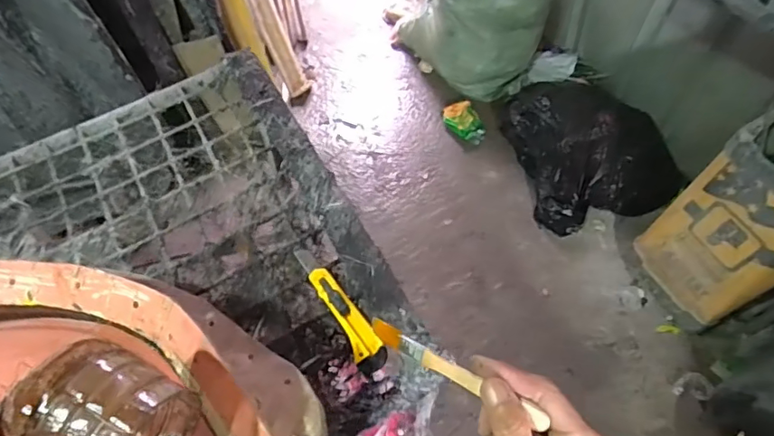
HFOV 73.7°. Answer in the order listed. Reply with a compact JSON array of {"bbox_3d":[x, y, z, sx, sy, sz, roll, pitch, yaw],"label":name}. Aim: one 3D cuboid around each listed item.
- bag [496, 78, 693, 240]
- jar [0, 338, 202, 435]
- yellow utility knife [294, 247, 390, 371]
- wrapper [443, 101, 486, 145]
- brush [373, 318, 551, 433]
[{"bbox_3d":[0.639,-0.244,1.700,0.401,0.229,0.518,-11,60,-8],"label":"bag"},{"bbox_3d":[-0.169,0.121,0.317,0.076,0.076,0.069,22,61,11],"label":"jar"},{"bbox_3d":[-0.058,0.105,0.637,0.036,0.020,0.183,-27,63,-16],"label":"yellow utility knife"},{"bbox_3d":[0.278,-0.346,1.866,0.102,0.063,0.186,-25,63,-16],"label":"wrapper"},{"bbox_3d":[0.040,0.096,0.329,0.126,0.008,0.012,22,59,32],"label":"brush"}]

